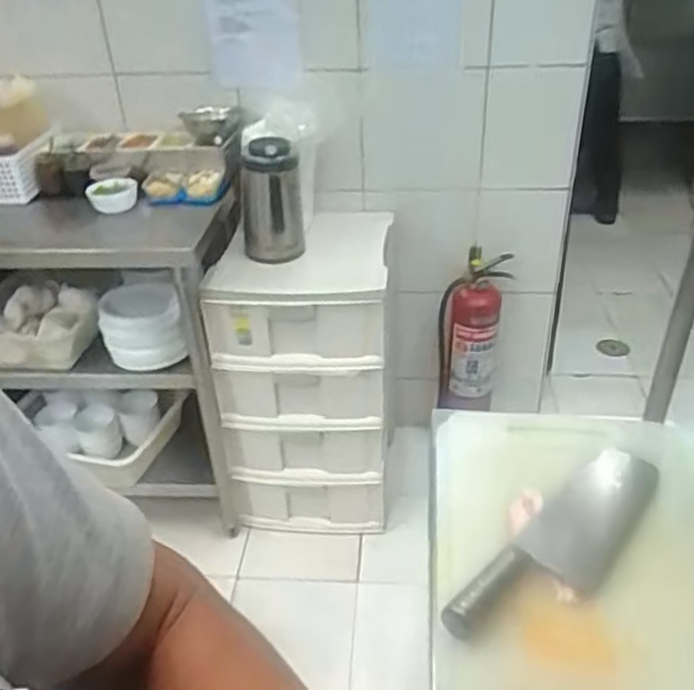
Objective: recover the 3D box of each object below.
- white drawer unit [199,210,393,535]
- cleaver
[{"bbox_3d":[-0.093,0.058,1.763,0.381,0.682,0.411,0,33,5],"label":"white drawer unit"},{"bbox_3d":[0.222,0.186,0.684,0.088,0.043,0.310,23,40,34],"label":"cleaver"}]

